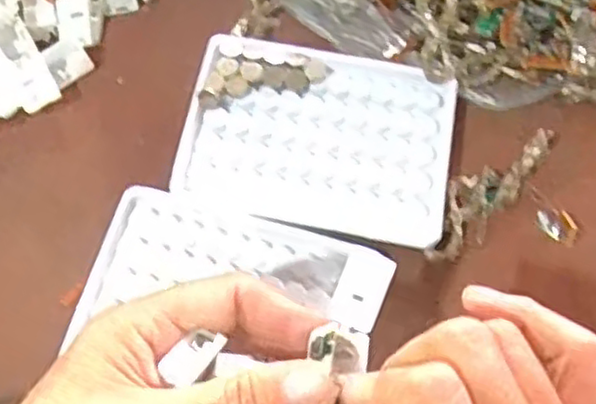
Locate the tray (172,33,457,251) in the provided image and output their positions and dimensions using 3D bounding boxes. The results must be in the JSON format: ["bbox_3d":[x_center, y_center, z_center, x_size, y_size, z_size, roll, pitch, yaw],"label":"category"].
[{"bbox_3d":[0.011,-0.033,0.355,0.131,0.014,0.095,11,71,2],"label":"tray"}]

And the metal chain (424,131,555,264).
[{"bbox_3d":[0.094,-0.006,0.350,0.027,0.015,0.085,41,75,12],"label":"metal chain"}]

